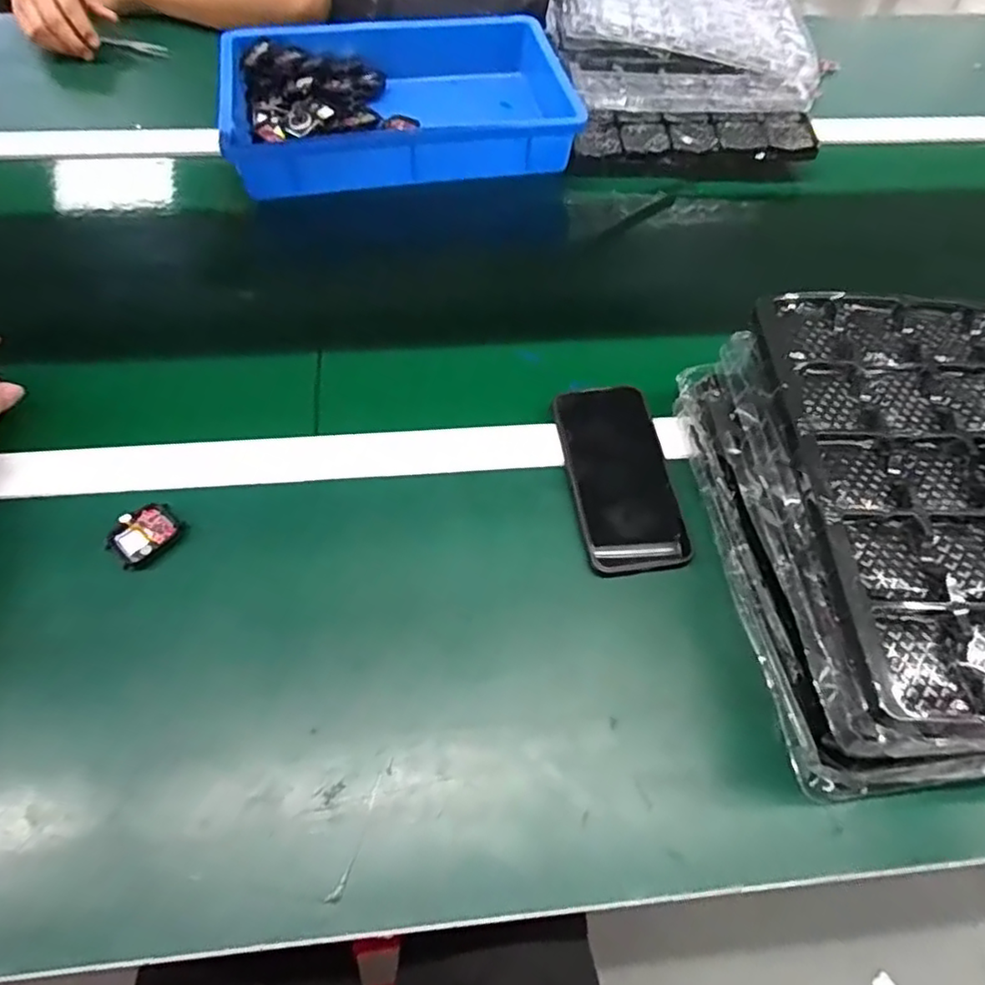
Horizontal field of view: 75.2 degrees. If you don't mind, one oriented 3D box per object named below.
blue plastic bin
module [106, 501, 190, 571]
[{"bbox_3d":[-0.108,-0.449,0.734,0.371,0.072,0.255,-7,60,-7],"label":"blue plastic bin"},{"bbox_3d":[-0.253,0.030,0.466,0.037,0.010,0.049,40,66,19],"label":"module"}]

